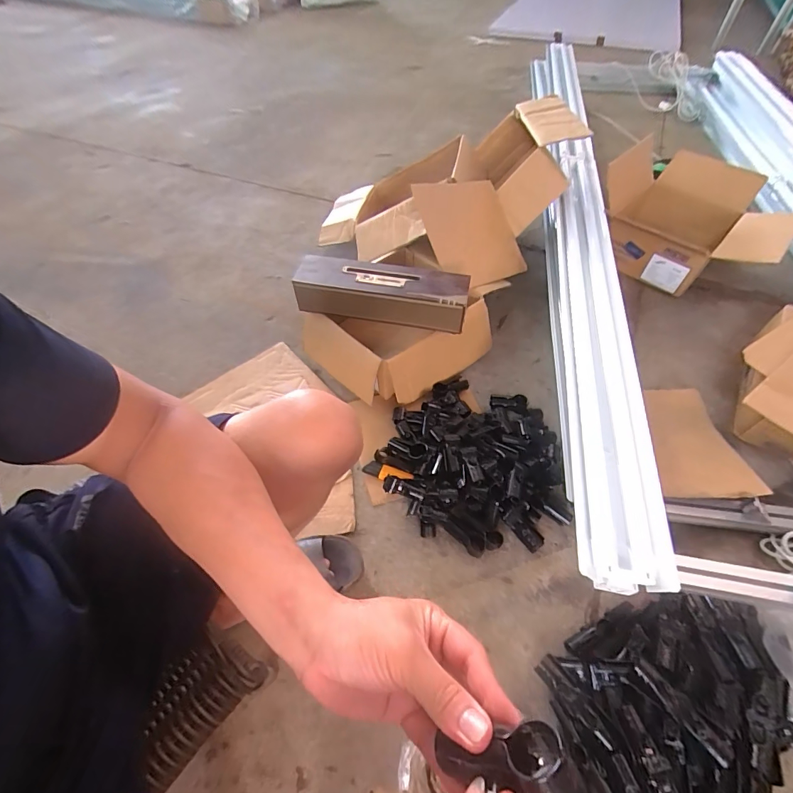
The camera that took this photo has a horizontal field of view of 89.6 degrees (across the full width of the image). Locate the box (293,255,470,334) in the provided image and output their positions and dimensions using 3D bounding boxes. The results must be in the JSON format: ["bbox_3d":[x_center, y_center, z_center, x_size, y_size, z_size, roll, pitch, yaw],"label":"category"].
[{"bbox_3d":[-0.037,-0.237,0.905,0.388,0.076,0.118,11,54,9],"label":"box"}]

